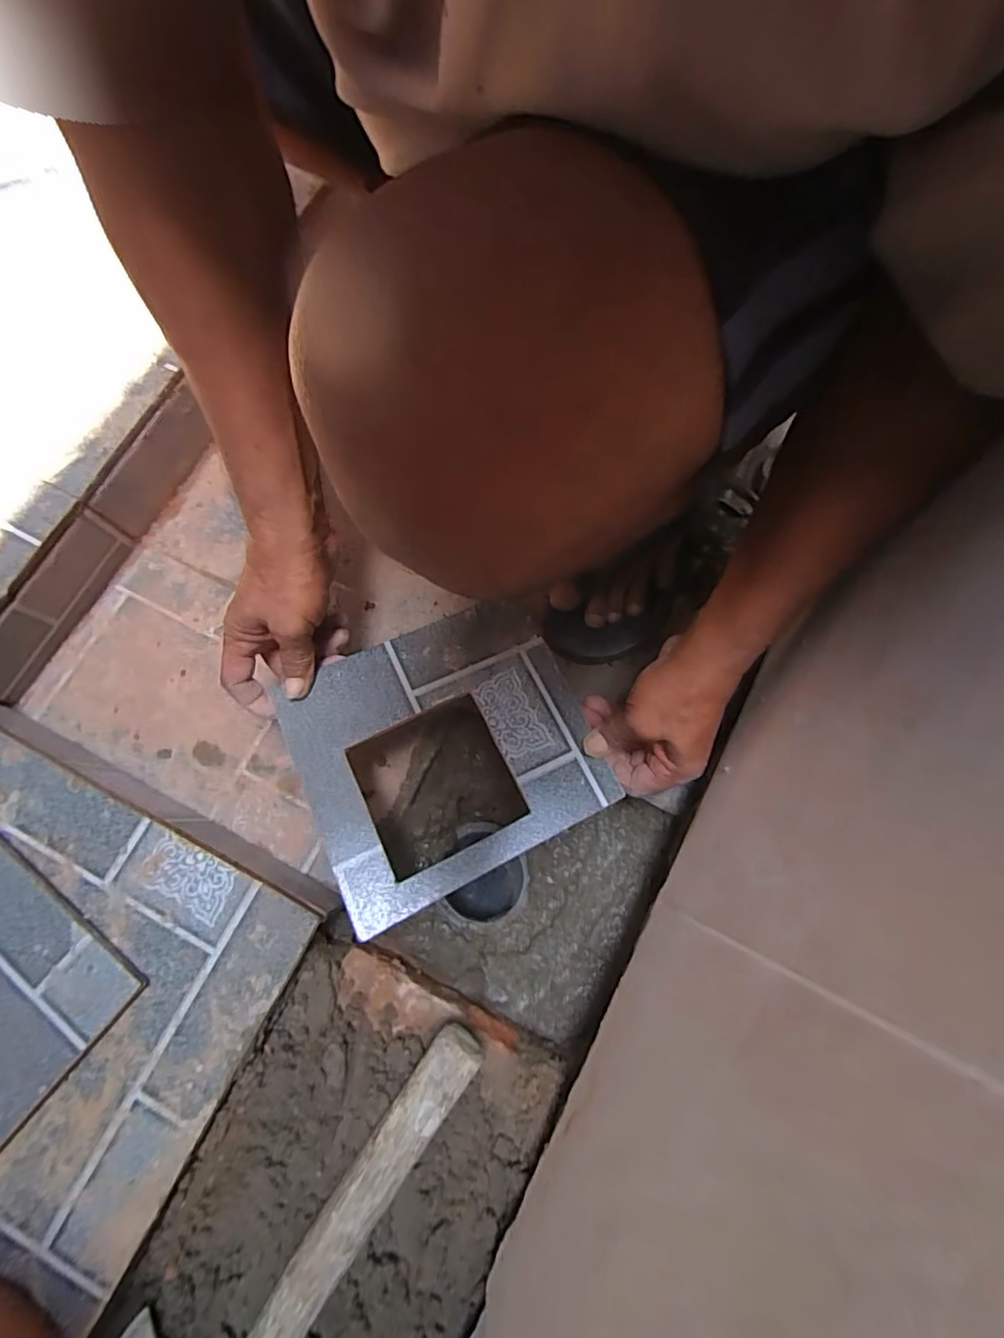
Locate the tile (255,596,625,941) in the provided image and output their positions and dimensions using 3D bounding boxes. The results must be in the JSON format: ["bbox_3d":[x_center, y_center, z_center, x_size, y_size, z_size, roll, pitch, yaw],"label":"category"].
[{"bbox_3d":[-0.049,0.055,0.446,0.222,0.011,0.211,-24,71,-14],"label":"tile"}]

